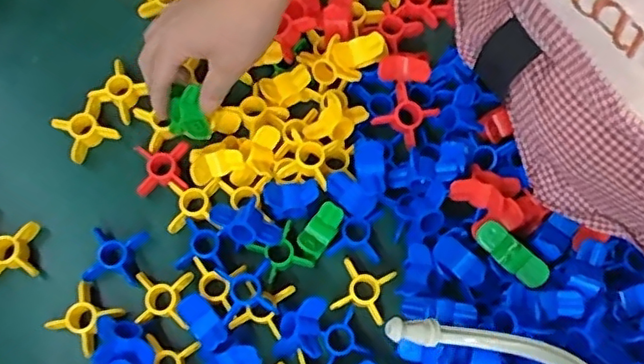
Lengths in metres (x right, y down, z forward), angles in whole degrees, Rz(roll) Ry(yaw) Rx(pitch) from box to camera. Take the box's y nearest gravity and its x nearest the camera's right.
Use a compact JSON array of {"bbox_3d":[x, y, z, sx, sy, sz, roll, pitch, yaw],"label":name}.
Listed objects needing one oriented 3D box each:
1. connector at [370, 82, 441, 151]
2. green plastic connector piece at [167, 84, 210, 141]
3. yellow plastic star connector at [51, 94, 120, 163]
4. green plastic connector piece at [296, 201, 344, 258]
[{"bbox_3d":[0.067,-0.054,0.488,0.041,0.022,0.042,36,77,11],"label":"connector"},{"bbox_3d":[-0.101,-0.053,0.466,0.035,0.034,0.031,27,75,9],"label":"green plastic connector piece"},{"bbox_3d":[-0.193,-0.043,0.497,0.042,0.015,0.039,-35,76,-9],"label":"yellow plastic star connector"},{"bbox_3d":[-0.001,0.036,0.460,0.021,0.019,0.041,31,76,9],"label":"green plastic connector piece"}]

